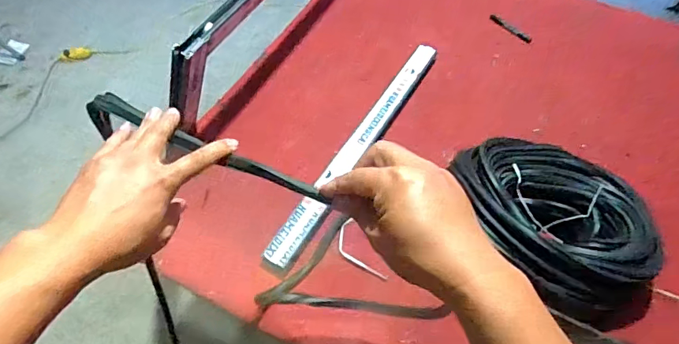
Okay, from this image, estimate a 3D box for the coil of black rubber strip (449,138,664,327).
[{"bbox_3d":[0.376,0.084,0.827,0.284,0.135,0.309,-9,56,-11],"label":"coil of black rubber strip"}]

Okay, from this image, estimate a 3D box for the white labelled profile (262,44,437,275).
[{"bbox_3d":[0.052,-0.074,0.963,0.055,0.033,0.676,27,57,14],"label":"white labelled profile"}]

